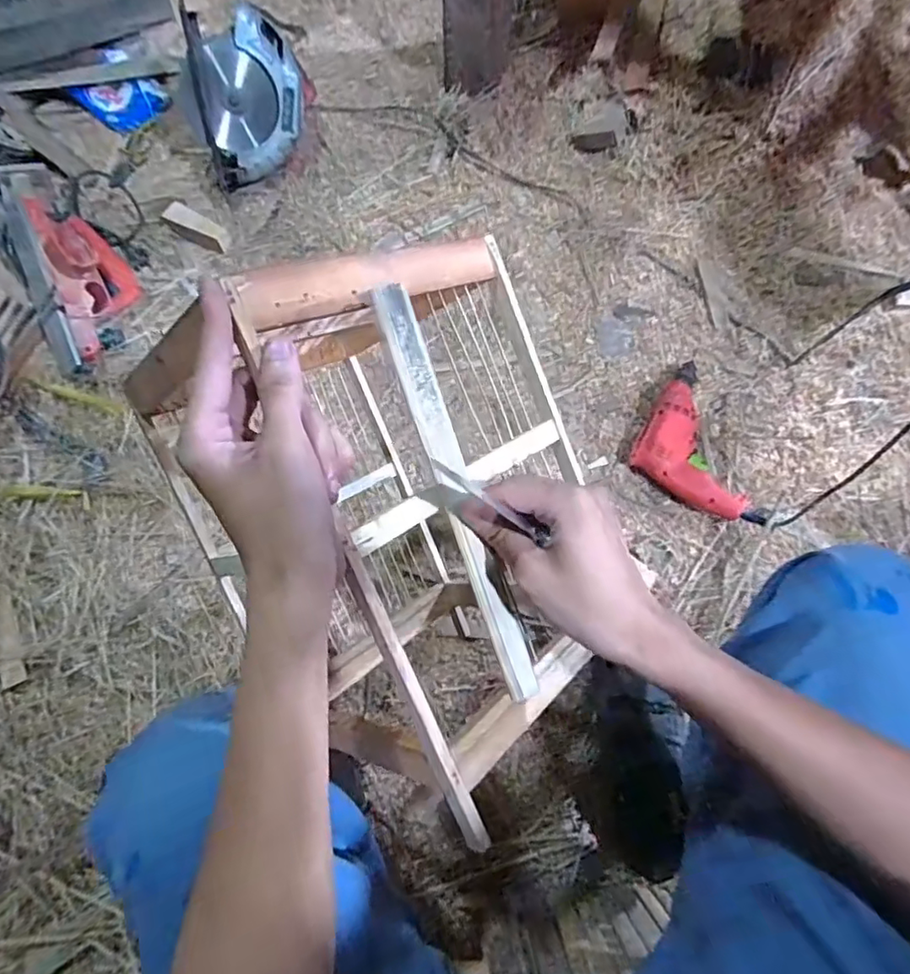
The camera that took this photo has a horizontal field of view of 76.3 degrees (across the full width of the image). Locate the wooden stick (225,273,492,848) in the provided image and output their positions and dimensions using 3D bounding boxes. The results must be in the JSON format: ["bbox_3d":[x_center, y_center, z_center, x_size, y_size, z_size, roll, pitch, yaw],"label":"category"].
[{"bbox_3d":[-0.050,0.054,0.312,0.014,0.009,0.337,-23,99,-6],"label":"wooden stick"}]

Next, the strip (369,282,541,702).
[{"bbox_3d":[0.005,0.010,0.348,0.021,0.004,0.261,-23,100,-21],"label":"strip"}]

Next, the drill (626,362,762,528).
[{"bbox_3d":[0.350,-0.062,0.912,0.146,0.067,0.287,-10,69,-3],"label":"drill"}]

